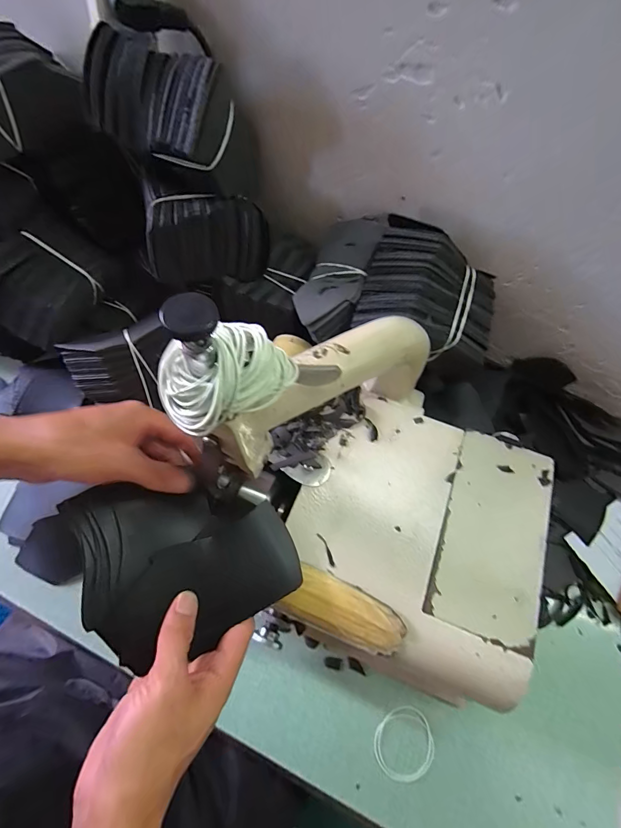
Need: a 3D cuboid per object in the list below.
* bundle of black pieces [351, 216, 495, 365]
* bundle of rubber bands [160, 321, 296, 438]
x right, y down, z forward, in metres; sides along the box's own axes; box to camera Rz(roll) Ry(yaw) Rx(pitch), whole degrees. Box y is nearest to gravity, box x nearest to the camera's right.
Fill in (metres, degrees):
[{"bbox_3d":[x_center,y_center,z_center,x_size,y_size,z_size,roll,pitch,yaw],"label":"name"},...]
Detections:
[{"bbox_3d":[0.126,-0.125,0.379,0.143,0.061,0.118,19,66,8],"label":"bundle of black pieces"},{"bbox_3d":[-0.043,-0.022,0.192,0.074,0.035,0.048,-12,66,-6],"label":"bundle of rubber bands"}]

